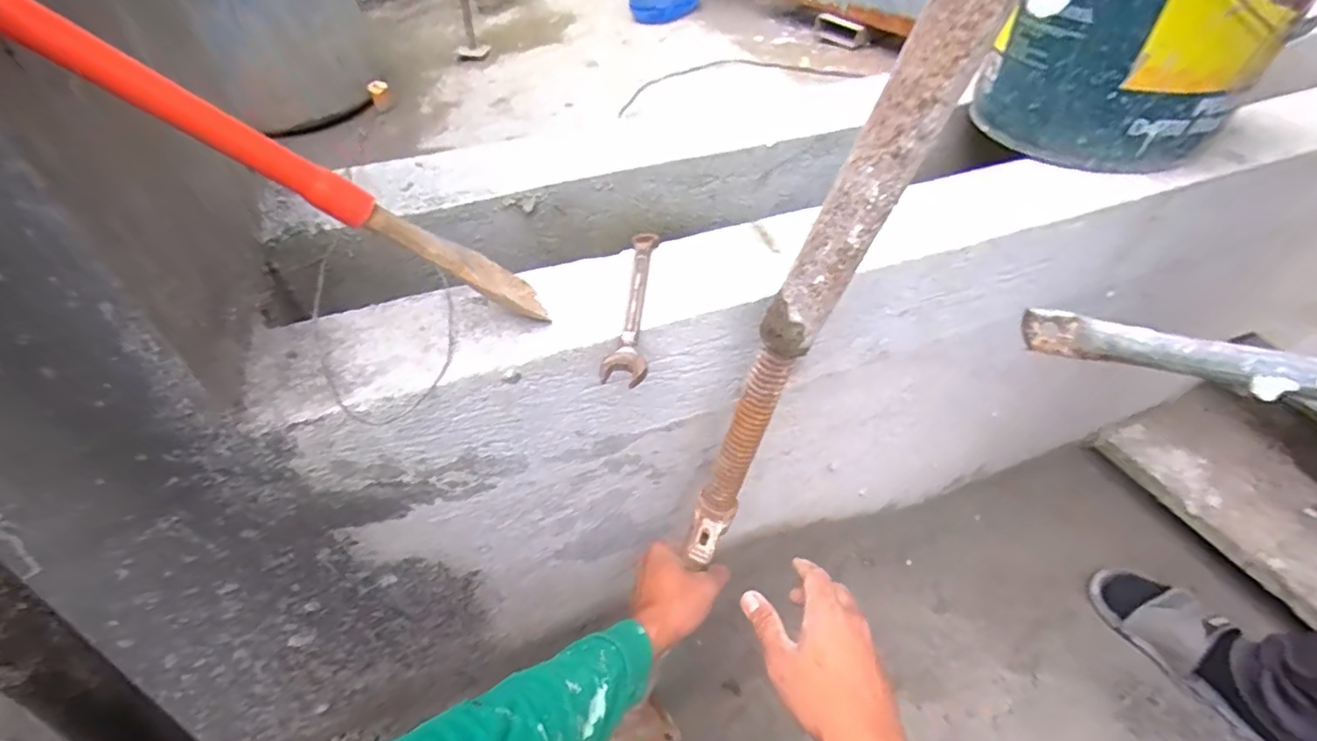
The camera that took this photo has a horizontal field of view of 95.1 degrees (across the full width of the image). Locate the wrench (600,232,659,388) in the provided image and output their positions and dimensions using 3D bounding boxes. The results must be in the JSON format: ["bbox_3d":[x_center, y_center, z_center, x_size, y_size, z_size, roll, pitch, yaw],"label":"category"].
[{"bbox_3d":[-0.021,-0.060,0.499,0.034,0.014,0.199,2,45,2],"label":"wrench"}]

